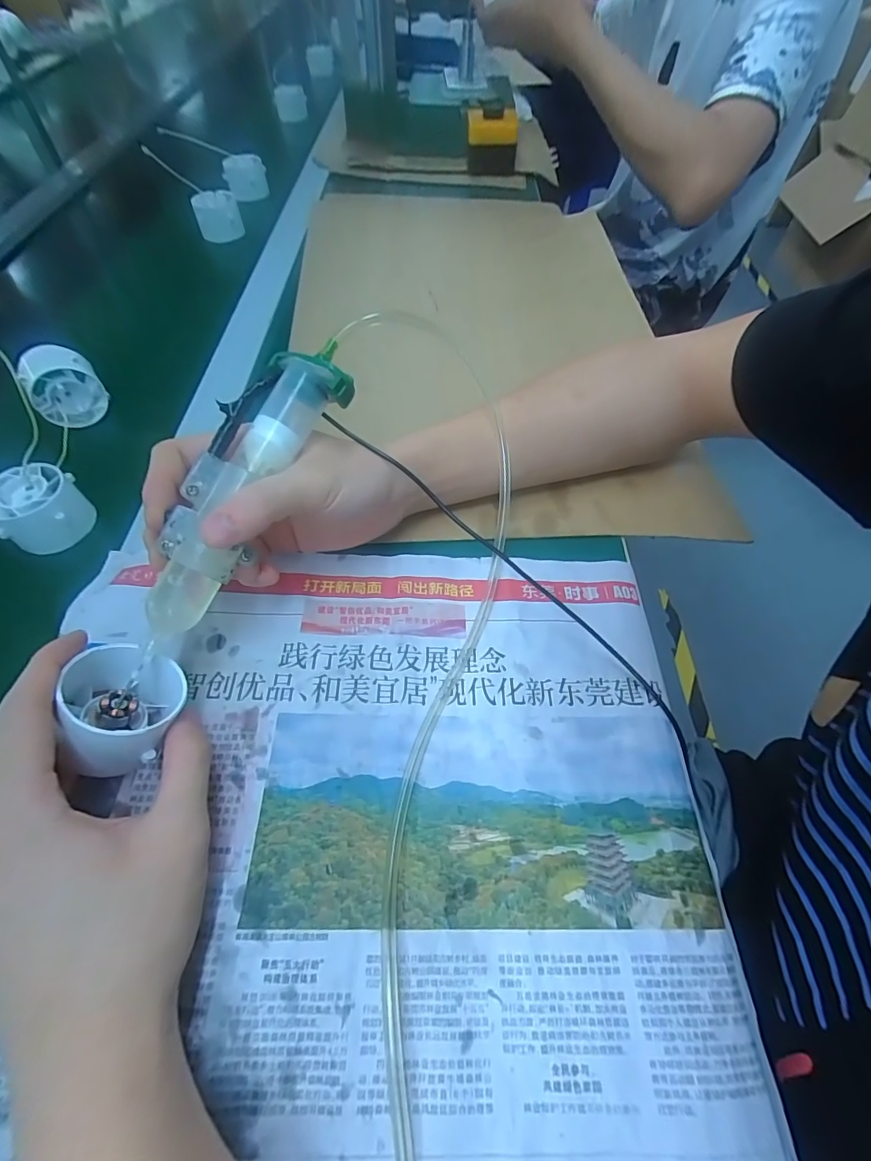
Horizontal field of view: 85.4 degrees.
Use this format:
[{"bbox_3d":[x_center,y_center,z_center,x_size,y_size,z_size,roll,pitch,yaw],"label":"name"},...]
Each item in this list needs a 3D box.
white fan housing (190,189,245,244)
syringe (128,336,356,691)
[{"bbox_3d":[-0.271,-0.454,0.588,0.053,0.042,0.040,-16,57,-11],"label":"white fan housing"},{"bbox_3d":[-0.095,-0.042,0.241,0.045,0.032,0.174,23,80,11],"label":"syringe"}]

